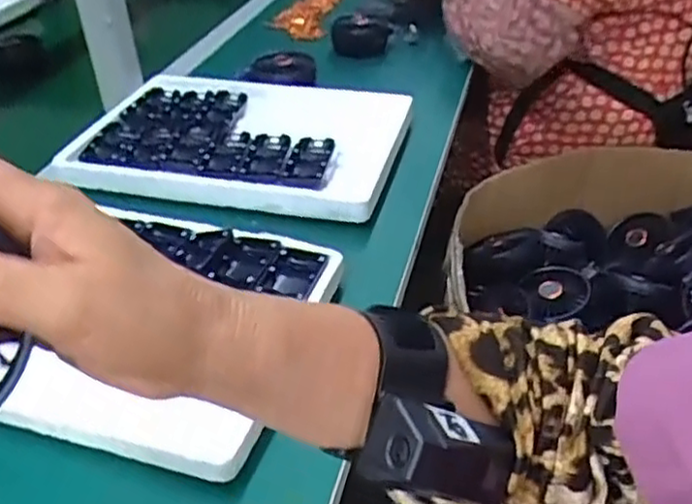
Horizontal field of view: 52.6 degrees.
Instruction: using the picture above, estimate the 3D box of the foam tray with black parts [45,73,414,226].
[{"bbox_3d":[-0.117,-0.133,0.792,0.359,0.046,0.244,6,37,12],"label":"foam tray with black parts"}]

